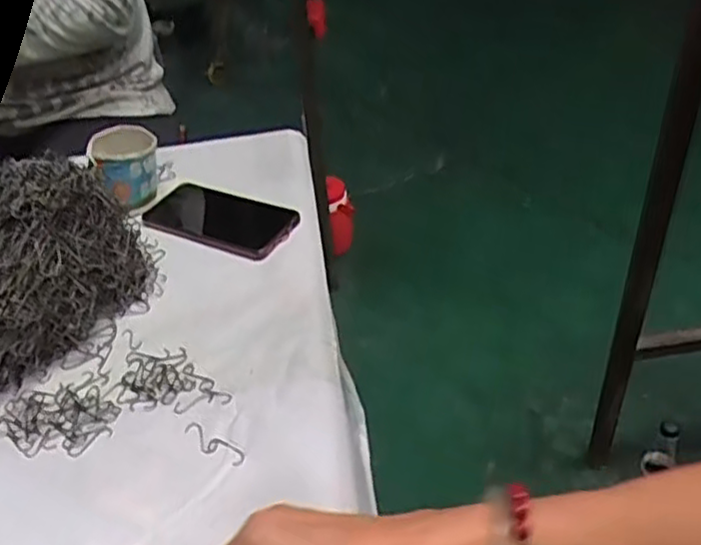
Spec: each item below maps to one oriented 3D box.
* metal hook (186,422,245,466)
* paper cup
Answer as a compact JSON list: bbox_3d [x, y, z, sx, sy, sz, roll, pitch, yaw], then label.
[{"bbox_3d":[-0.105,0.131,0.532,0.059,0.004,0.016,21,48,29],"label":"metal hook"},{"bbox_3d":[-0.242,-0.113,0.769,0.066,0.072,0.068,-4,40,3],"label":"paper cup"}]

